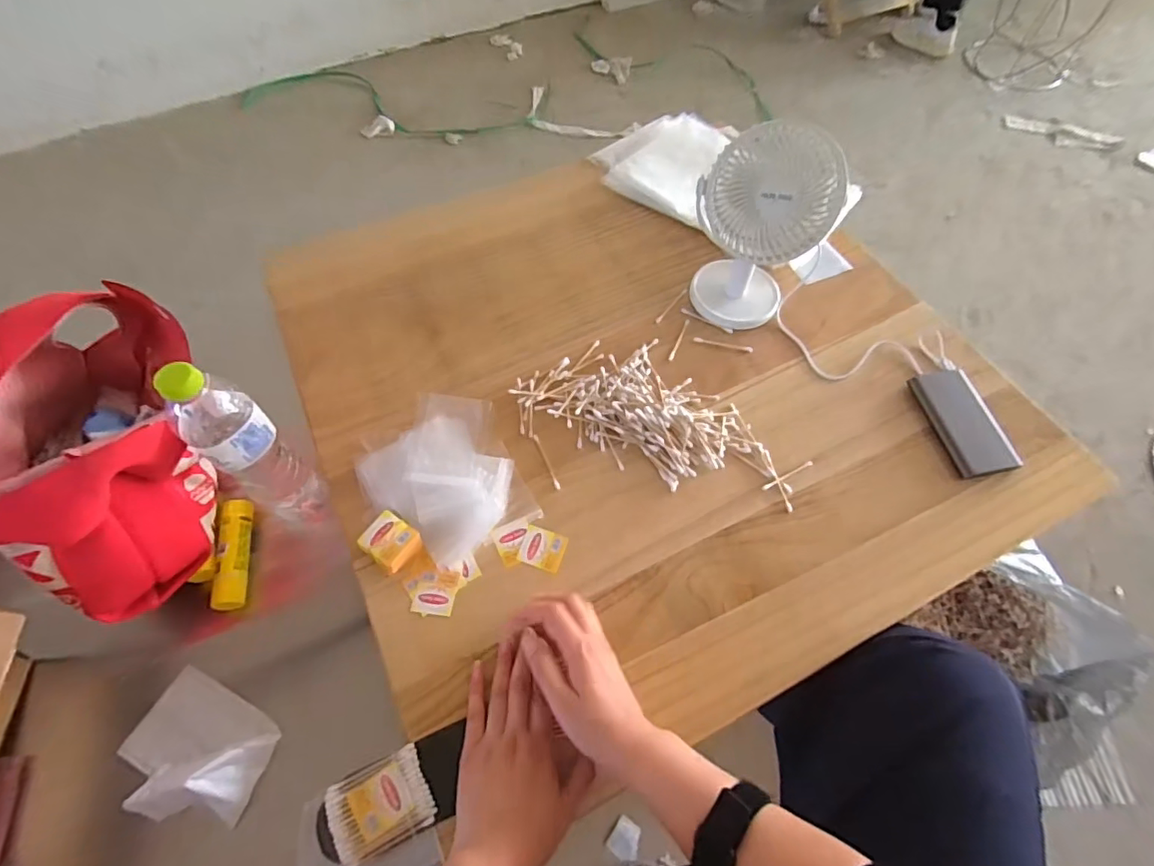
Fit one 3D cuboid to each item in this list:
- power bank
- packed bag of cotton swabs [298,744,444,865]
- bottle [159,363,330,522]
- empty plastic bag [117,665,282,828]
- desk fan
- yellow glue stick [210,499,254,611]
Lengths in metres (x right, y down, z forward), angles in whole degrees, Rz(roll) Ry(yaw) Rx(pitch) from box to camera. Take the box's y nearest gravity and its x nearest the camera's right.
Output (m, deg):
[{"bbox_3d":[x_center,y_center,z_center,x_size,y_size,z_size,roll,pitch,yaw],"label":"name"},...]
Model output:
[{"bbox_3d":[0.441,-0.015,0.627,0.076,0.010,0.133,-10,60,-8],"label":"power bank"},{"bbox_3d":[-0.168,0.308,0.434,0.104,0.009,0.075,-17,61,-12],"label":"packed bag of cotton swabs"},{"bbox_3d":[-0.323,0.015,0.537,0.076,0.228,0.063,32,63,16],"label":"bottle"},{"bbox_3d":[-0.340,0.284,0.488,0.133,0.046,0.100,25,61,12],"label":"empty plastic bag"},{"bbox_3d":[0.206,-0.226,0.637,0.109,0.202,0.126,-36,67,-21],"label":"desk fan"},{"bbox_3d":[-0.361,0.124,0.576,0.028,0.024,0.115,-8,60,-7],"label":"yellow glue stick"}]

